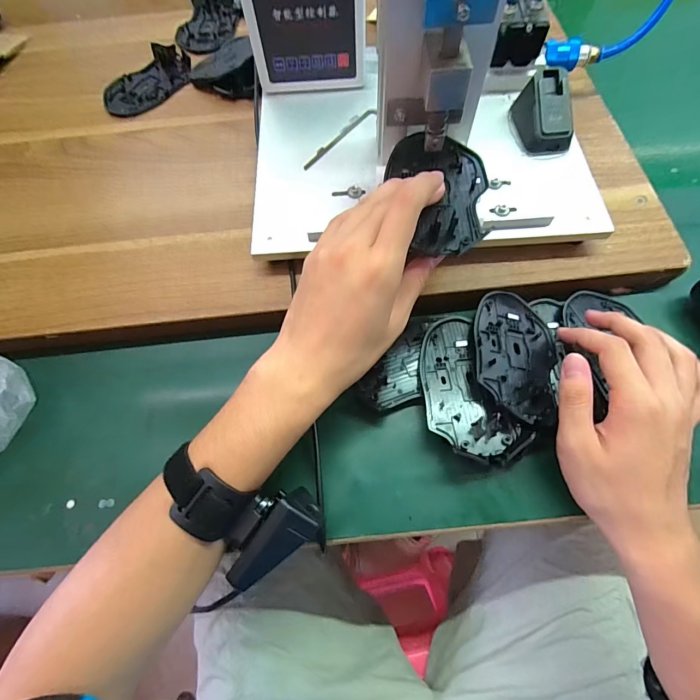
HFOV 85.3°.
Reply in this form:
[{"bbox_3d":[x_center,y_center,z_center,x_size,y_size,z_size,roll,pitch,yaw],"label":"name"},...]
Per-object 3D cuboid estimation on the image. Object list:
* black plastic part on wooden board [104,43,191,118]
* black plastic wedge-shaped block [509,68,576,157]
[{"bbox_3d":[-0.240,-0.319,0.452,0.068,0.012,0.116,33,72,15],"label":"black plastic part on wooden board"},{"bbox_3d":[0.176,-0.217,0.346,0.041,0.038,0.066,-13,67,-2],"label":"black plastic wedge-shaped block"}]

